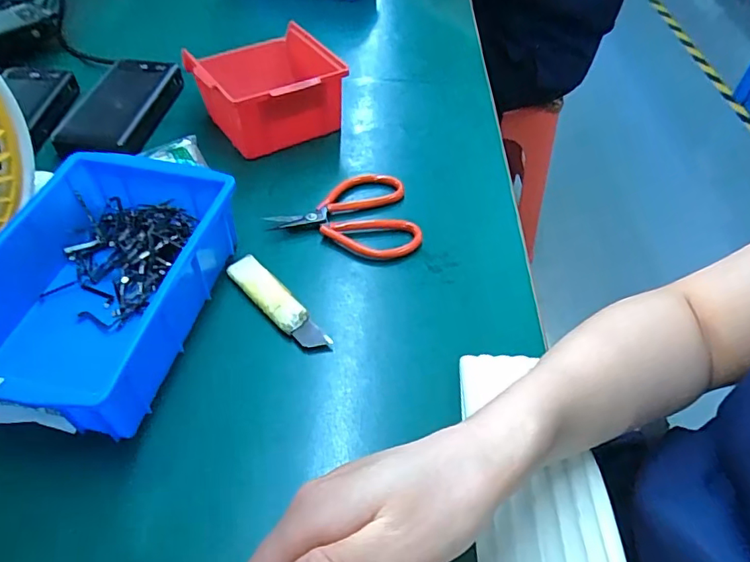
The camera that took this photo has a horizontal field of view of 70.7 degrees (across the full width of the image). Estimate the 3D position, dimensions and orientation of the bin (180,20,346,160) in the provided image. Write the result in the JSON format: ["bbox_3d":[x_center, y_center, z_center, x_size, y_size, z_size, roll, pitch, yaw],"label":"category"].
[{"bbox_3d":[-0.109,-0.193,0.524,0.124,0.066,0.137,-21,54,-21],"label":"bin"}]

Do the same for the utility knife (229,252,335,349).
[{"bbox_3d":[-0.072,0.015,0.393,0.025,0.012,0.105,-33,59,-28],"label":"utility knife"}]

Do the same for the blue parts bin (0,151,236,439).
[{"bbox_3d":[-0.193,0.001,0.367,0.136,0.061,0.203,11,50,5],"label":"blue parts bin"}]

